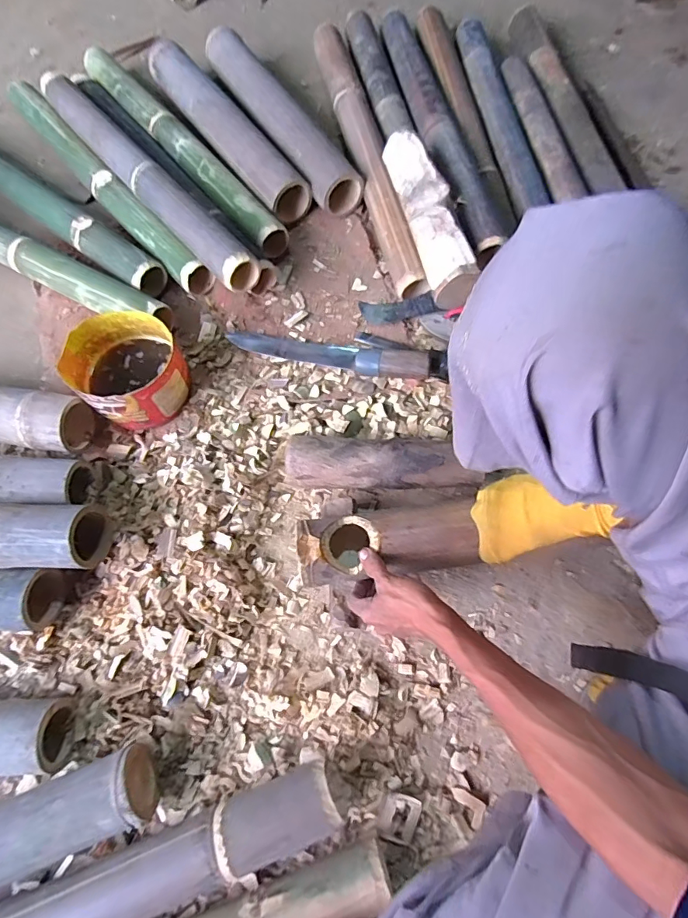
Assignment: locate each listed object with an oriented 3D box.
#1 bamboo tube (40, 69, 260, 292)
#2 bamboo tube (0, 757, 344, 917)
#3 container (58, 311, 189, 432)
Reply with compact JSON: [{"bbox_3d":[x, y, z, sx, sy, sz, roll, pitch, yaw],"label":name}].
[{"bbox_3d":[-0.350,-0.495,0.780,0.062,0.062,0.648,-39,73,-11],"label":"bamboo tube"},{"bbox_3d":[-0.287,0.451,0.460,0.592,0.076,0.076,-22,71,-5],"label":"bamboo tube"},{"bbox_3d":[-0.318,-0.134,0.695,0.159,0.097,0.147,-1,70,2],"label":"container"}]

